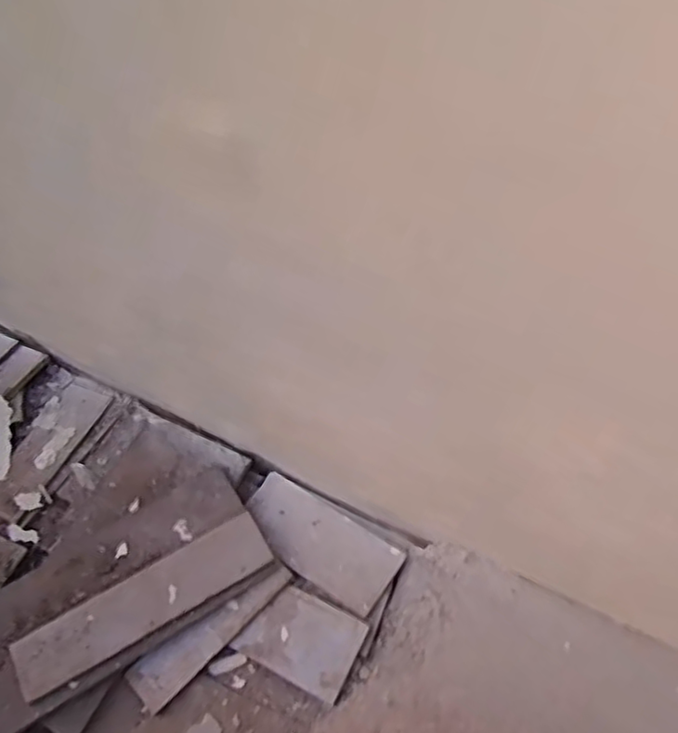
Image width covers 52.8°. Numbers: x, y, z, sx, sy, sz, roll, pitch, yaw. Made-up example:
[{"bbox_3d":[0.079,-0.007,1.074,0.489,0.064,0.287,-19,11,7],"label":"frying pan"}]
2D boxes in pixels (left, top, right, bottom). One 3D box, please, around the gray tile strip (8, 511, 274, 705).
[{"bbox_3d":[-0.209,0.250,0.730,0.278,0.011,0.069,-29,62,-10],"label":"gray tile strip"}]

